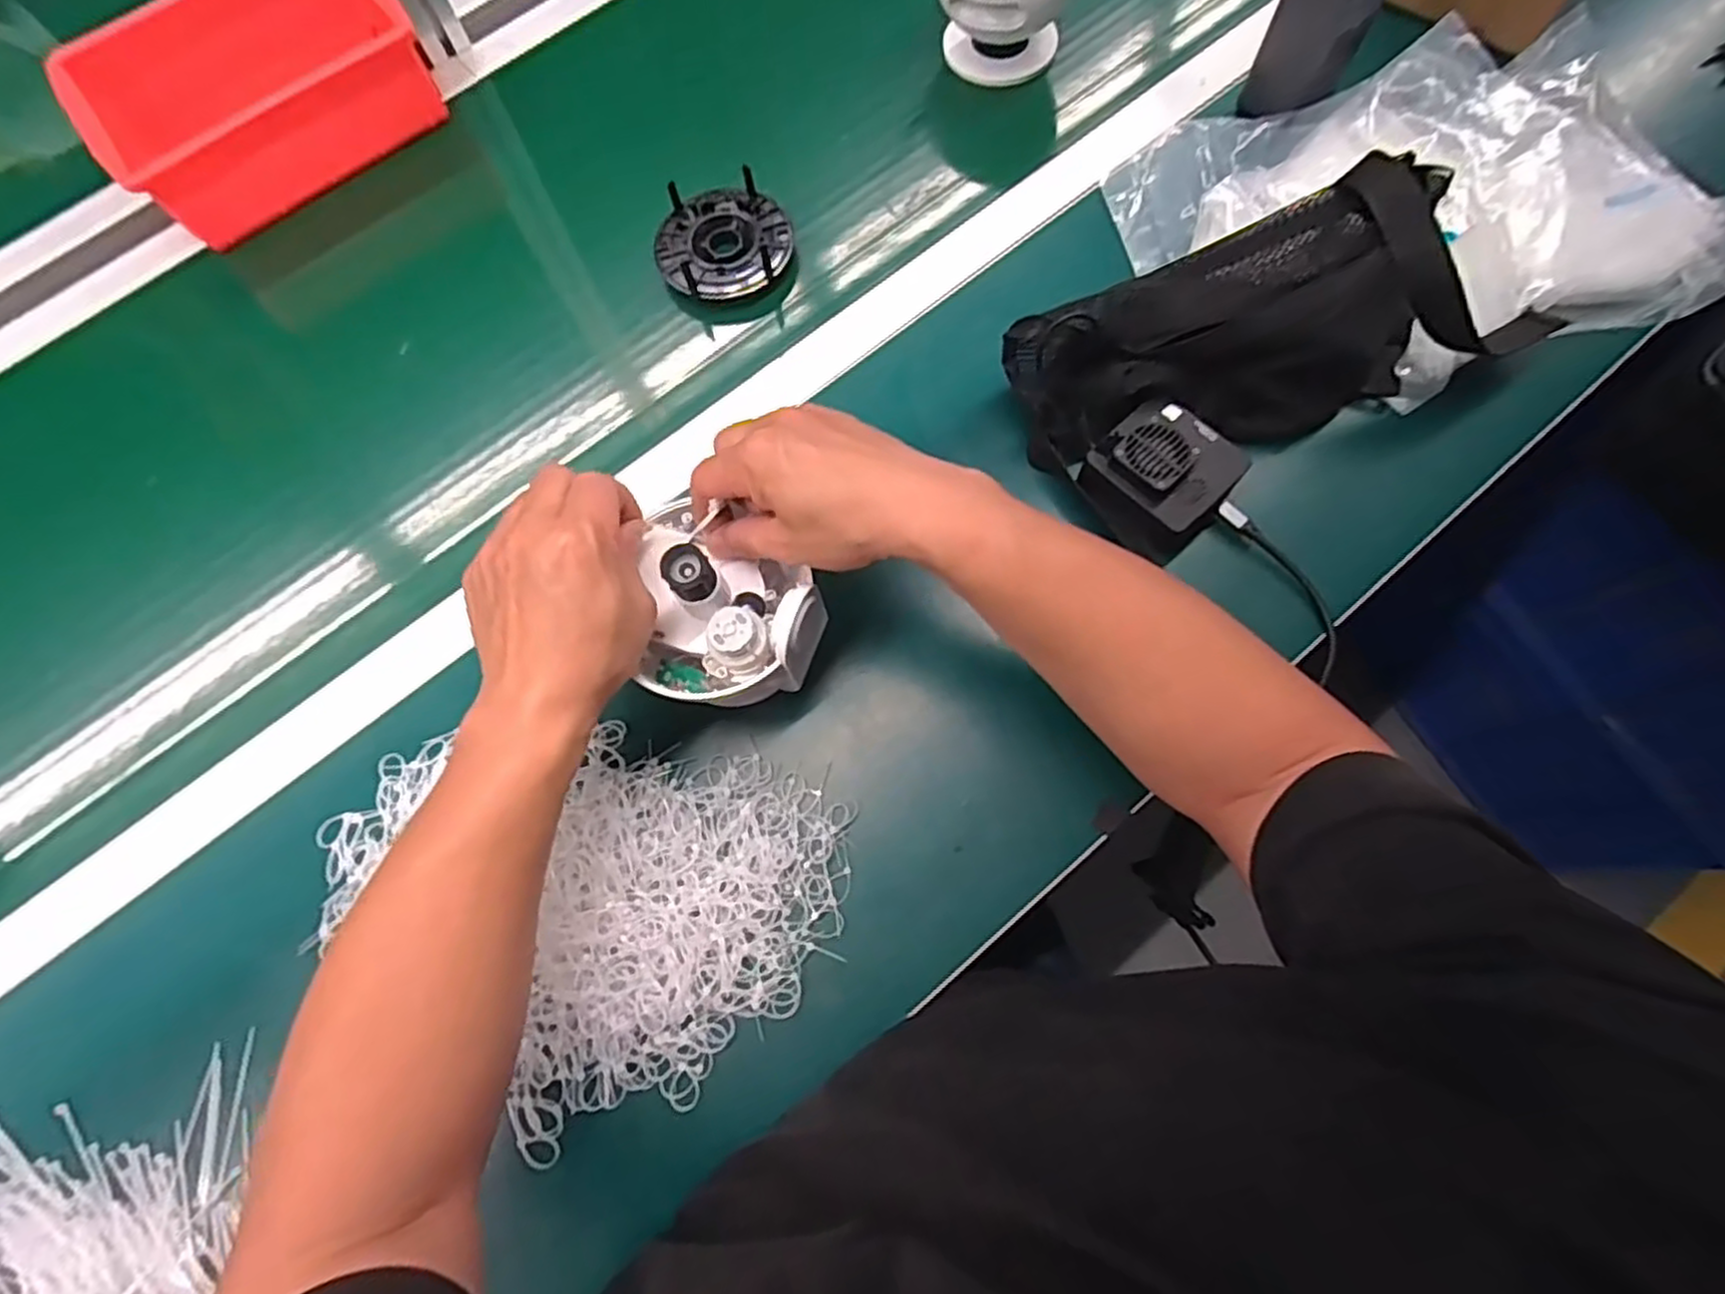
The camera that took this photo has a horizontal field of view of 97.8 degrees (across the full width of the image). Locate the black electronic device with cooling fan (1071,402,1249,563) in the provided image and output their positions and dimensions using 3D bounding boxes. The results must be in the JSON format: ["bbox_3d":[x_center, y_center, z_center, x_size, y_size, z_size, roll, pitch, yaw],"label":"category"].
[{"bbox_3d":[0.190,-0.108,0.474,0.079,0.043,0.082,-37,74,-9],"label":"black electronic device with cooling fan"}]

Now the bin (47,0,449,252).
[{"bbox_3d":[-0.483,-0.452,0.608,0.245,0.072,0.156,-35,74,-8],"label":"bin"}]

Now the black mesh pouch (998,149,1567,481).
[{"bbox_3d":[0.248,-0.202,0.472,0.300,0.104,0.120,-17,73,-2],"label":"black mesh pouch"}]

